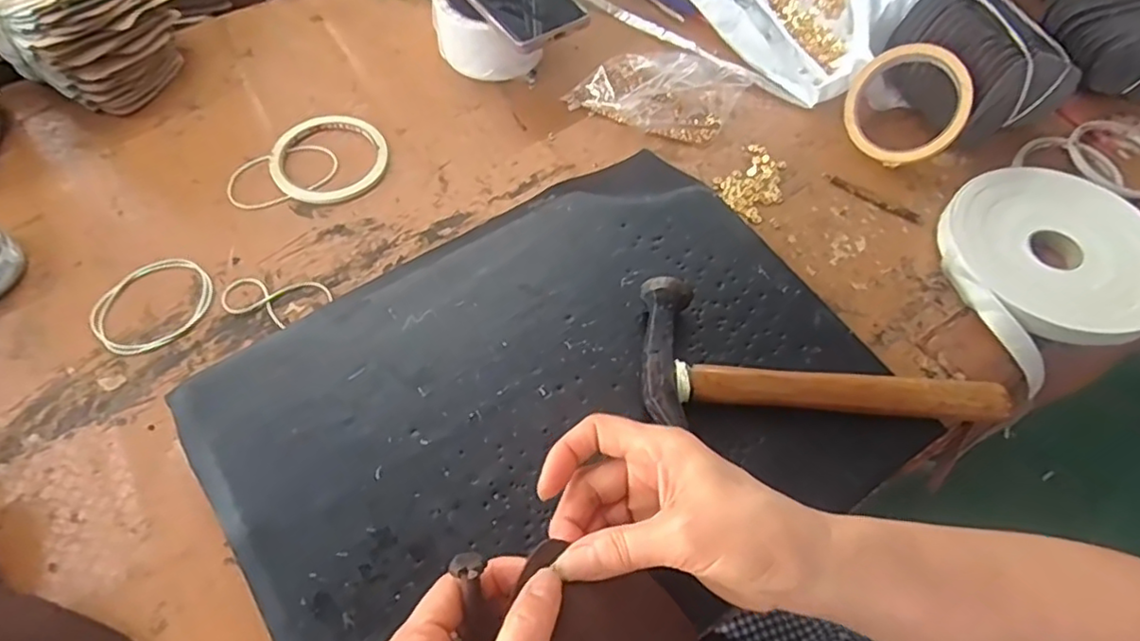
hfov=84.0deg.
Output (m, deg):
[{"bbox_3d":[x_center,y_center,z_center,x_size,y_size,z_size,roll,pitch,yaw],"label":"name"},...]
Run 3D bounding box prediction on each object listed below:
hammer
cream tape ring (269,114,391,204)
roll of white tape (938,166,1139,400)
[{"bbox_3d":[0.164,0.024,0.424,0.231,0.033,0.095,2,62,-2],"label":"hammer"},{"bbox_3d":[-0.202,-0.138,0.533,0.094,0.007,0.094,1,62,-2],"label":"cream tape ring"},{"bbox_3d":[0.375,-0.052,0.493,0.172,0.038,0.155,-24,66,-14],"label":"roll of white tape"}]

